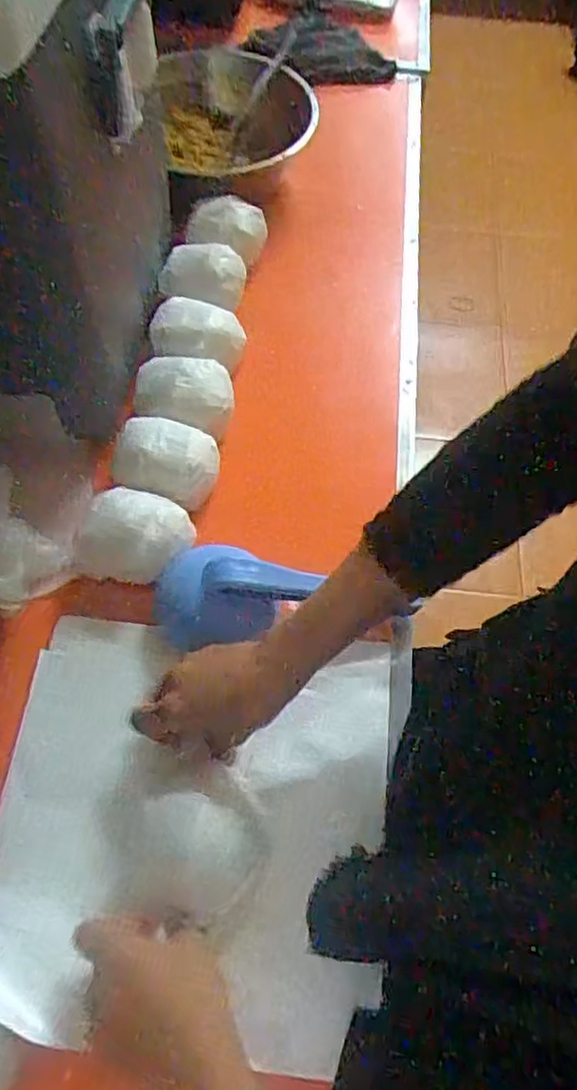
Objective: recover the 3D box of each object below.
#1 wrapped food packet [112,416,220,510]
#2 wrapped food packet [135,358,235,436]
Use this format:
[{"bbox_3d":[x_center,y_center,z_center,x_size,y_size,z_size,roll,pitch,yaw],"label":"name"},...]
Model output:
[{"bbox_3d":[-0.104,-0.074,0.576,0.085,0.039,0.070,11,62,4],"label":"wrapped food packet"},{"bbox_3d":[-0.096,-0.137,0.610,0.089,0.036,0.071,1,62,-2],"label":"wrapped food packet"}]

